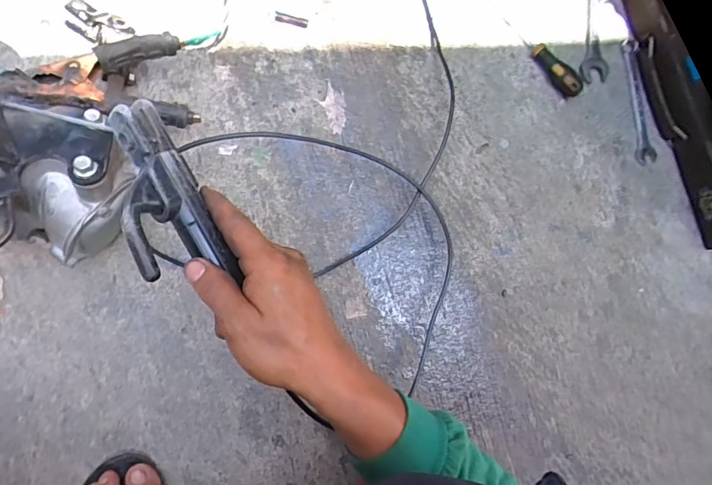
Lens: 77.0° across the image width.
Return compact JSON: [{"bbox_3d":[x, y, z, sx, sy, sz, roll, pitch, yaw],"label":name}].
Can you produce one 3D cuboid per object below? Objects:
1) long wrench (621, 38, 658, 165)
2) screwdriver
[{"bbox_3d":[0.375,-0.188,0.592,0.027,0.007,0.168,-3,84,-5],"label":"long wrench"},{"bbox_3d":[0.232,-0.231,0.551,0.018,0.026,0.126,-38,88,-8],"label":"screwdriver"}]

